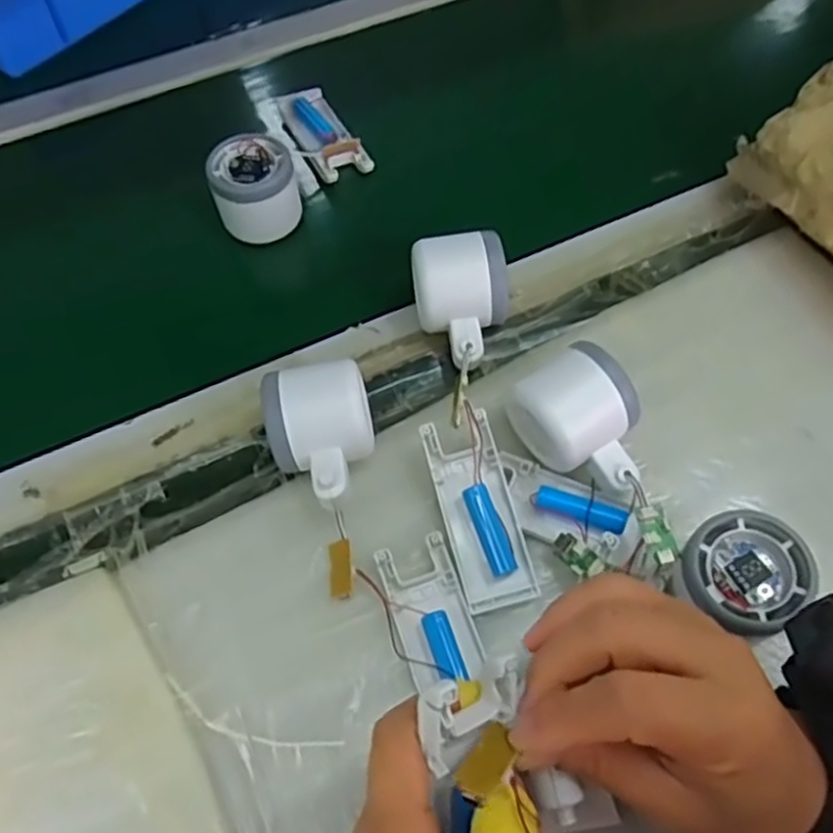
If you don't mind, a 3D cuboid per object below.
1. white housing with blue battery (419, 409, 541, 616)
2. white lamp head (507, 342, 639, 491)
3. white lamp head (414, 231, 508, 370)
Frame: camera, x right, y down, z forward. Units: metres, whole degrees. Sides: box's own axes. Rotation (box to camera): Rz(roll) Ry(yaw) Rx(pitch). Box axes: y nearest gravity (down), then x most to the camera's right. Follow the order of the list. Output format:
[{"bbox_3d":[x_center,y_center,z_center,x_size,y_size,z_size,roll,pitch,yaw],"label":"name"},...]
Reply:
[{"bbox_3d":[0.034,0.051,0.387,0.038,0.013,0.103,-15,76,-7],"label":"white housing with blue battery"},{"bbox_3d":[0.092,0.005,0.391,0.055,0.054,0.078,-32,63,-16],"label":"white lamp head"},{"bbox_3d":[0.028,-0.069,0.439,0.054,0.055,0.070,-7,59,-2],"label":"white lamp head"}]

